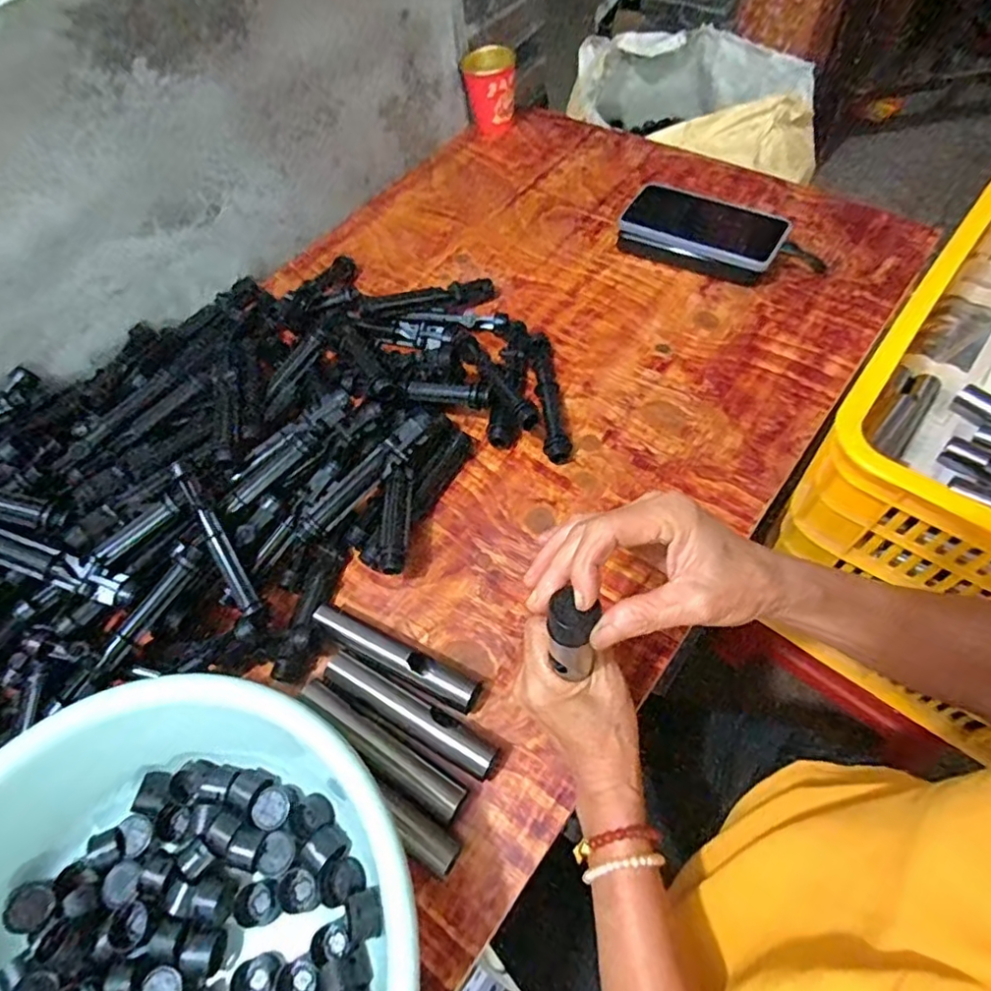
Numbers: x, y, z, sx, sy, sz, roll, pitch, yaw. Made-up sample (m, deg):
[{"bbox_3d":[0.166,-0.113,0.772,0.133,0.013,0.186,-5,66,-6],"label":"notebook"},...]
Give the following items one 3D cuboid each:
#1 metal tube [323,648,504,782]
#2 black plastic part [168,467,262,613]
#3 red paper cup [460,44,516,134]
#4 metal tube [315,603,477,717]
[{"bbox_3d":[-0.063,0.157,0.424,0.140,0.020,0.025,24,65,19],"label":"metal tube"},{"bbox_3d":[-0.219,0.034,0.458,0.016,0.015,0.130,-28,86,-13],"label":"black plastic part"},{"bbox_3d":[-0.007,-0.554,0.803,0.070,0.087,0.080,1,60,6],"label":"red paper cup"},{"bbox_3d":[-0.077,0.123,0.444,0.137,0.020,0.022,21,64,17],"label":"metal tube"}]

